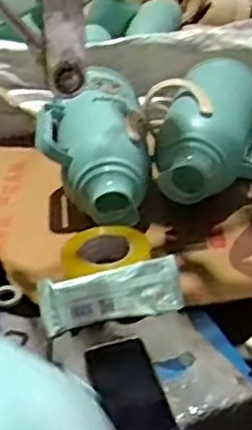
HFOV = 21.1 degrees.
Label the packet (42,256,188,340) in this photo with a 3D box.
[{"bbox_3d":[-0.020,0.109,0.920,0.191,0.071,0.024,-12,-7,-8],"label":"packet"}]

